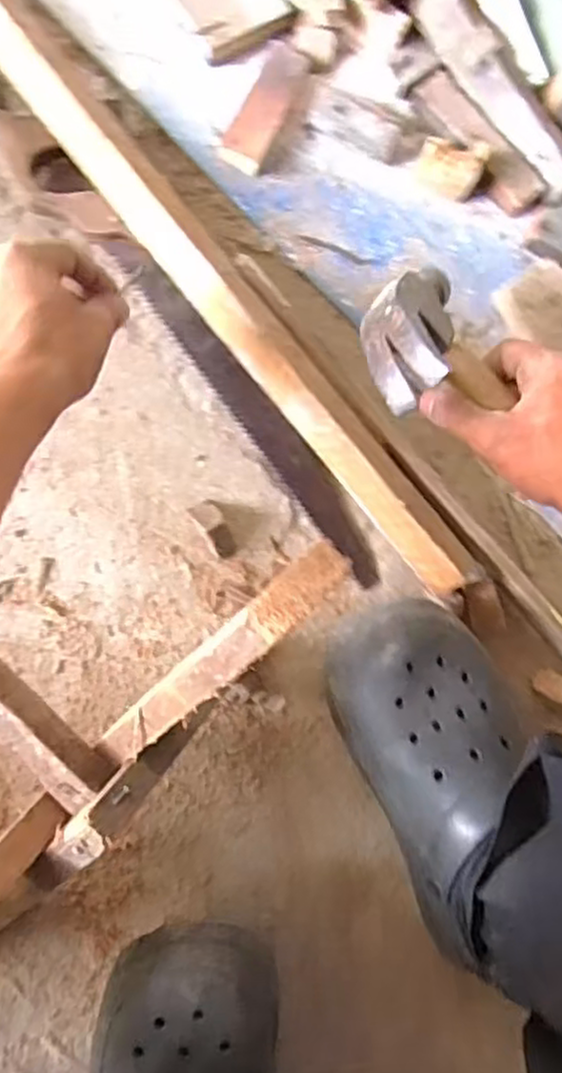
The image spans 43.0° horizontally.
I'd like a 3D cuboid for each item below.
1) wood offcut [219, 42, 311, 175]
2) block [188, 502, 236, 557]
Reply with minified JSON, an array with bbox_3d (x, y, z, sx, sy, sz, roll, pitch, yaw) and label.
[{"bbox_3d":[-0.012,-0.328,0.549,0.035,0.018,0.108,24,82,-6],"label":"wood offcut"},{"bbox_3d":[-0.047,-0.006,0.518,0.018,0.023,0.044,-31,90,-10],"label":"block"}]

